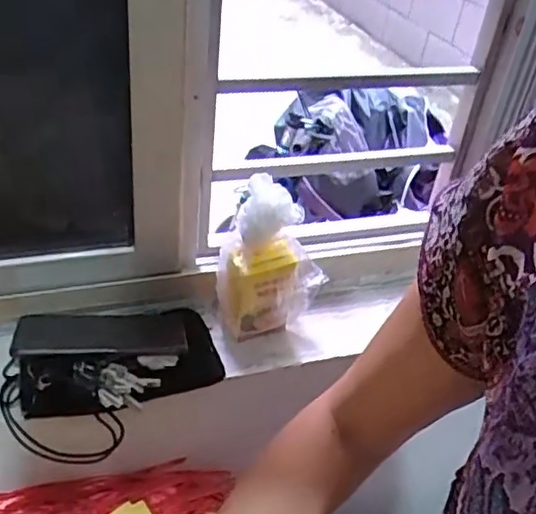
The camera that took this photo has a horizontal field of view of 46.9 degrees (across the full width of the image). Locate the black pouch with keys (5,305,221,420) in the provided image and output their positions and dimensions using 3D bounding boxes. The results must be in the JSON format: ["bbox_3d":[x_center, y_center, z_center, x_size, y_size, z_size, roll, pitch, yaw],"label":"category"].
[{"bbox_3d":[-0.155,0.100,0.643,0.202,0.045,0.112,-5,35,-17],"label":"black pouch with keys"}]

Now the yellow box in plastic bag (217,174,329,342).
[{"bbox_3d":[0.006,0.006,0.682,0.112,0.190,0.057,-8,37,-22],"label":"yellow box in plastic bag"}]

